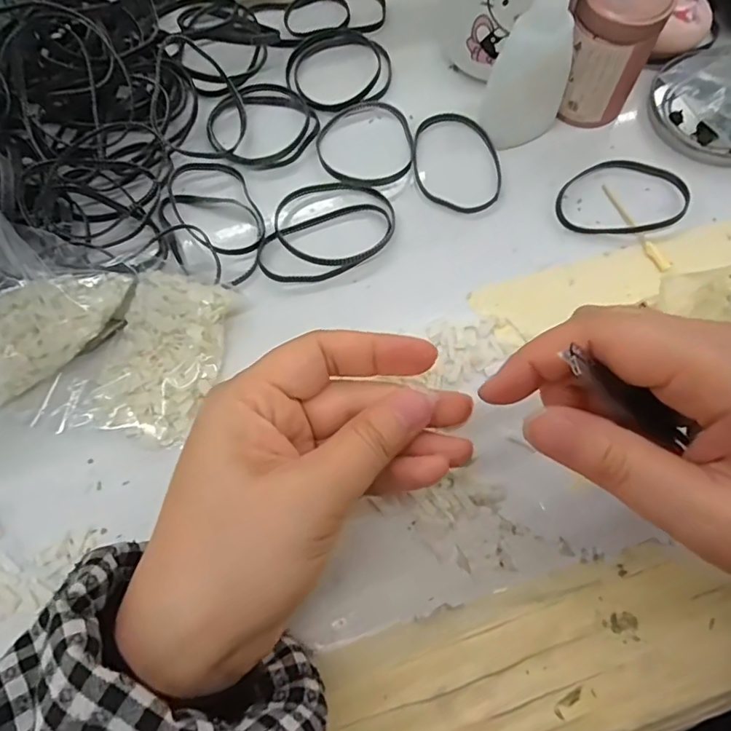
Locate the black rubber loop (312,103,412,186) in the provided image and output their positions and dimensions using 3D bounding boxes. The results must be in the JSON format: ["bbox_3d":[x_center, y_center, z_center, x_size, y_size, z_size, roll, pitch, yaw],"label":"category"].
[{"bbox_3d":[0.000,-0.128,0.302,0.056,0.005,0.061,-1,70,1],"label":"black rubber loop"}]

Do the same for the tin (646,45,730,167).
[{"bbox_3d":[0.206,-0.150,0.297,0.078,0.012,0.075,-1,70,1],"label":"tin"}]

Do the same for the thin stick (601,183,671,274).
[{"bbox_3d":[0.143,-0.075,0.279,0.007,0.004,0.058,-25,72,-7],"label":"thin stick"}]

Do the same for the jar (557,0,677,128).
[{"bbox_3d":[0.128,-0.169,0.281,0.045,0.064,0.039,7,70,5],"label":"jar"}]

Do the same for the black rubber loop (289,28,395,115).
[{"bbox_3d":[-0.016,-0.184,0.322,0.064,0.005,0.061,-1,70,1],"label":"black rubber loop"}]

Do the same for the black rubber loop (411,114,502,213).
[{"bbox_3d":[0.051,-0.116,0.297,0.049,0.004,0.068,-10,70,-2],"label":"black rubber loop"}]

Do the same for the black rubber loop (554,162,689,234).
[{"bbox_3d":[0.139,-0.093,0.285,0.070,0.005,0.048,4,71,3],"label":"black rubber loop"}]

